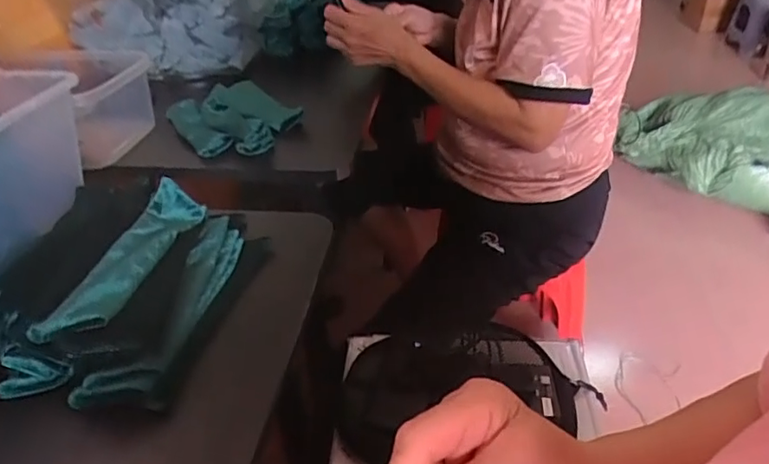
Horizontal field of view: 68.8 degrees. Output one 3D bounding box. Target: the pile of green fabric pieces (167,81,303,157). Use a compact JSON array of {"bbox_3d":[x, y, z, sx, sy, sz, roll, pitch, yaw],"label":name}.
[{"bbox_3d":[-0.193,-0.150,0.718,0.139,0.042,0.206,-18,37,-20],"label":"pile of green fabric pieces"}]

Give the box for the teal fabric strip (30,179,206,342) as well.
[{"bbox_3d":[-0.188,0.017,0.420,0.041,0.021,0.177,3,35,9],"label":"teal fabric strip"}]

